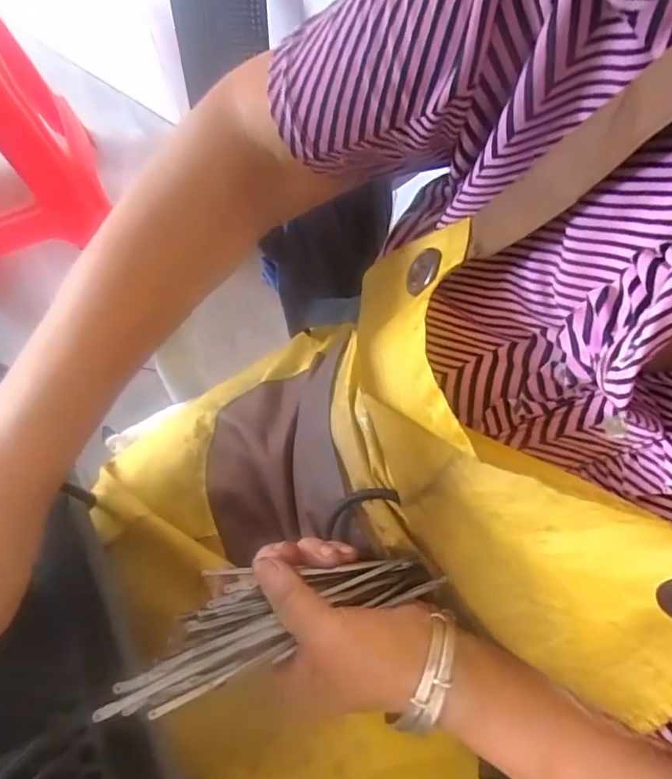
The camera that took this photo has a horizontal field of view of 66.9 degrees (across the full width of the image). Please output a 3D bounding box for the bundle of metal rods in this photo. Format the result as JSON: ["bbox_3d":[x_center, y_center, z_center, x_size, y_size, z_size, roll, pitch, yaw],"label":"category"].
[{"bbox_3d":[-0.029,0.111,0.263,0.166,0.025,0.050,-12,66,-22],"label":"bundle of metal rods"}]

